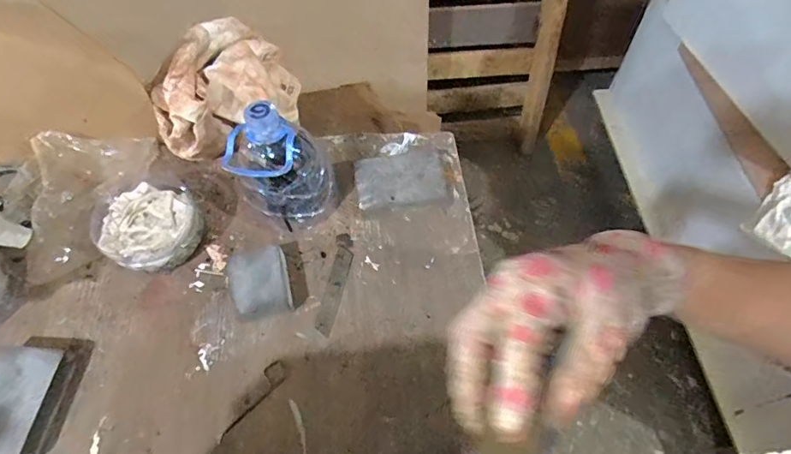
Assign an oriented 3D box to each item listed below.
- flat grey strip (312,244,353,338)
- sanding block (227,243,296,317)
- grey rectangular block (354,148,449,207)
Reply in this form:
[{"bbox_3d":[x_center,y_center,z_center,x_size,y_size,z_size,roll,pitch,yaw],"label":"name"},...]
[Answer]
[{"bbox_3d":[-0.063,0.064,0.508,0.018,0.004,0.097,10,60,7],"label":"flat grey strip"},{"bbox_3d":[-0.137,0.057,0.499,0.056,0.027,0.079,-15,60,-8],"label":"sanding block"},{"bbox_3d":[0.006,-0.050,0.558,0.099,0.031,0.062,-8,59,-4],"label":"grey rectangular block"}]

